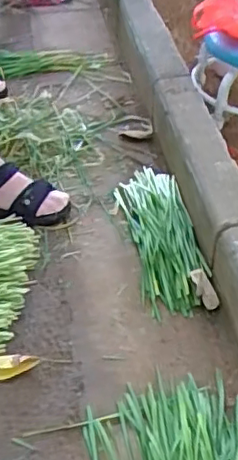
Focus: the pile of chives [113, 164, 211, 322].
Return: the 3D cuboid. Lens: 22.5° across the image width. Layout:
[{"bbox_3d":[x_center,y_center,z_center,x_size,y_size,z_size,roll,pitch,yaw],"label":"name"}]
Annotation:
[{"bbox_3d":[0.079,0.010,1.112,0.122,0.031,0.343,-5,44,-5],"label":"pile of chives"}]

